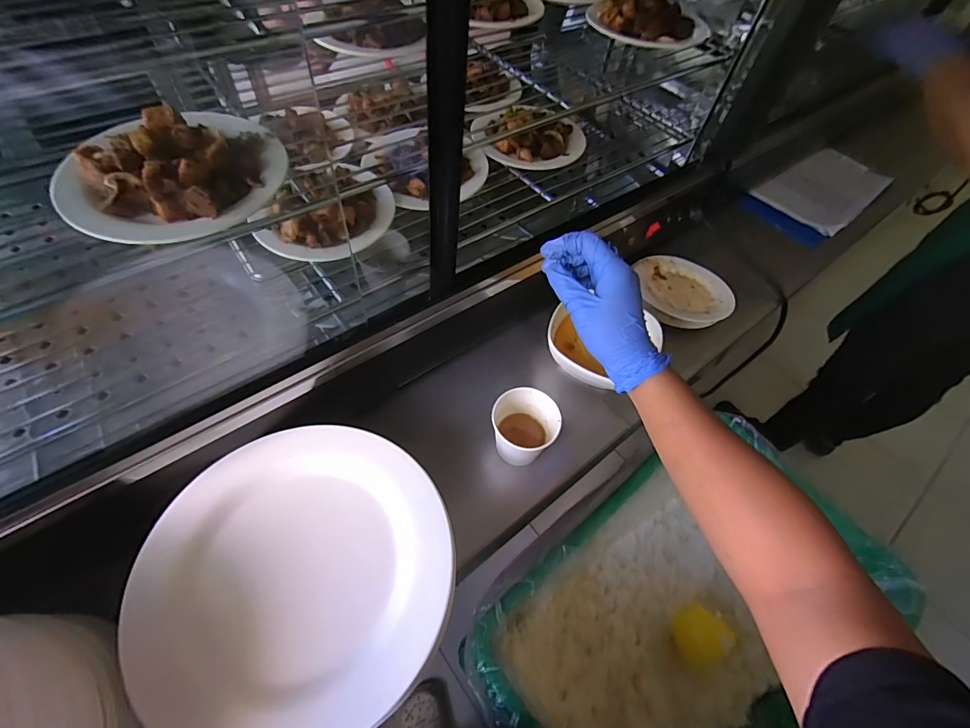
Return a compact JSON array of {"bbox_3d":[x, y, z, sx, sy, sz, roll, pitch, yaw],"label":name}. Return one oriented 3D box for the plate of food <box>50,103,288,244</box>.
[{"bbox_3d":[-0.216,-0.138,0.302,0.140,0.031,0.115,-36,66,-25],"label":"plate of food"}]

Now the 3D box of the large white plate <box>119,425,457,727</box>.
[{"bbox_3d":[-0.150,0.170,0.357,0.238,0.024,0.234,2,56,-3],"label":"large white plate"}]

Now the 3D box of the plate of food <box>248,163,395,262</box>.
[{"bbox_3d":[-0.166,-0.167,0.457,0.130,0.035,0.145,19,57,8],"label":"plate of food"}]

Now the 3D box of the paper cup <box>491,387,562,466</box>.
[{"bbox_3d":[0.043,0.069,0.476,0.065,0.065,0.060,2,56,-3],"label":"paper cup"}]

